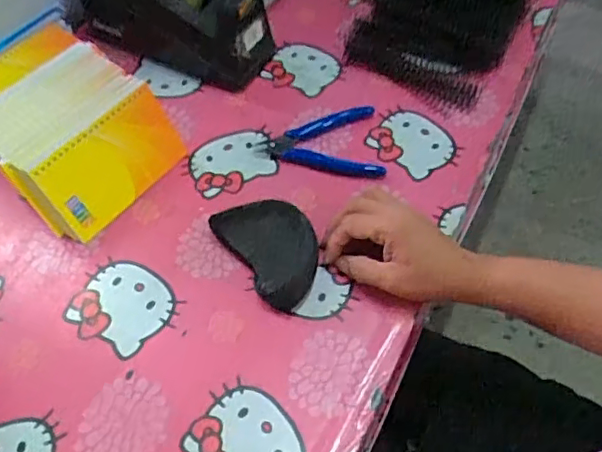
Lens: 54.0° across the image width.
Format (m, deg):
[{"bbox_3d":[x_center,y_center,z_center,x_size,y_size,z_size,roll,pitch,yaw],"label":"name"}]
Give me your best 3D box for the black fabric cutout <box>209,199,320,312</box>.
[{"bbox_3d":[-0.021,0.016,0.491,0.067,0.015,0.099,-35,75,-8],"label":"black fabric cutout"}]

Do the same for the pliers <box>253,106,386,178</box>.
[{"bbox_3d":[0.017,-0.077,0.561,0.114,0.012,0.085,-6,55,-3],"label":"pliers"}]

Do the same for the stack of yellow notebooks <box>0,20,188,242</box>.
[{"bbox_3d":[-0.227,-0.099,0.533,0.194,0.105,0.137,30,61,21],"label":"stack of yellow notebooks"}]

